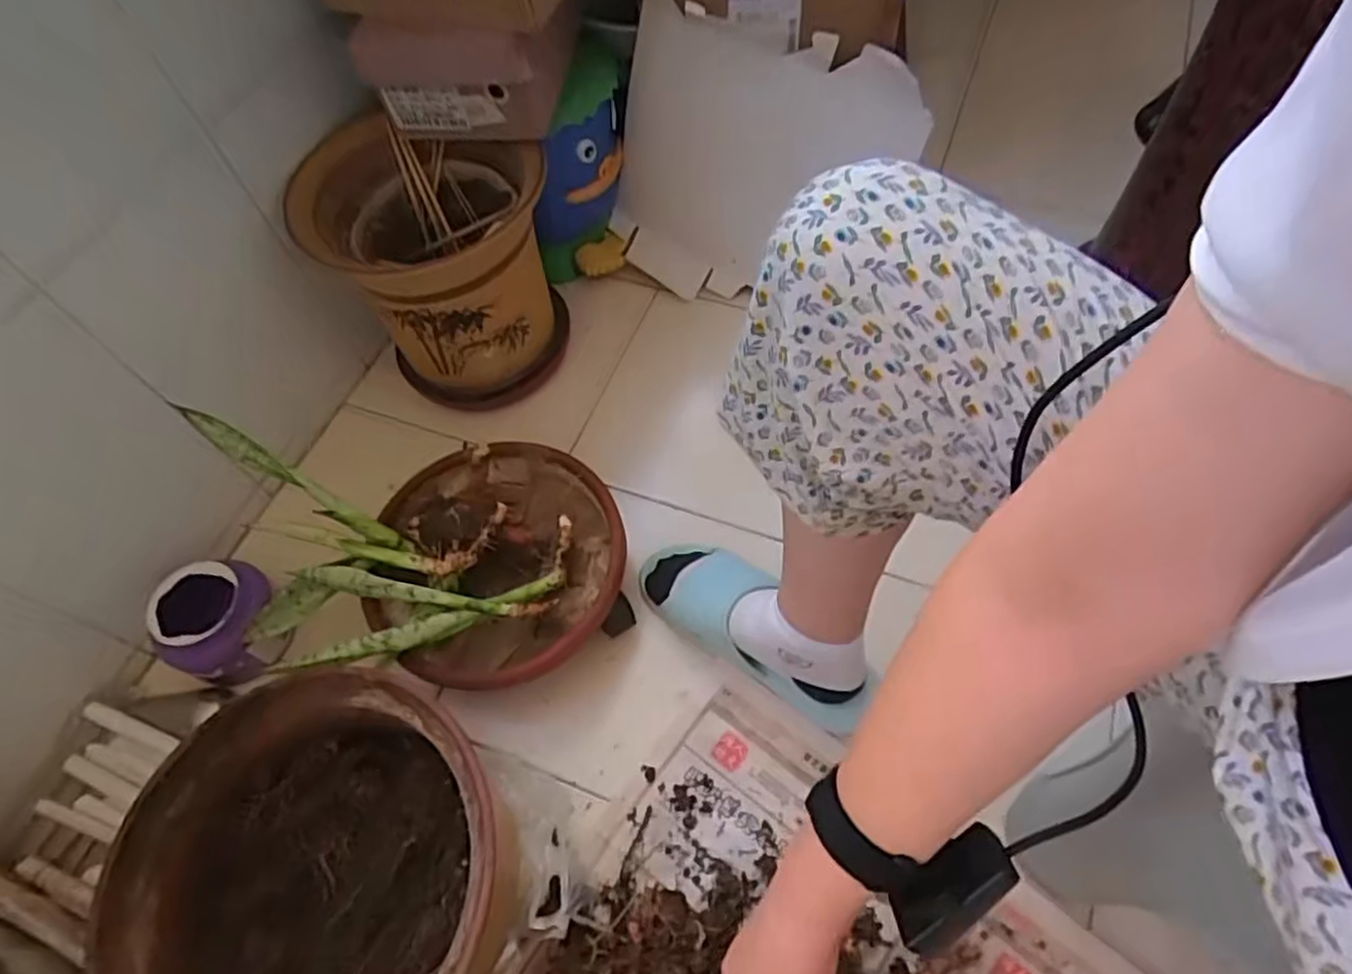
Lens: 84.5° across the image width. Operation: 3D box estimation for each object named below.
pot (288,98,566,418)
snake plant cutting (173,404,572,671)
[{"bbox_3d":[-0.257,-0.247,0.864,0.215,0.277,0.204,-2,60,3],"label":"pot"},{"bbox_3d":[-0.263,0.069,0.655,0.289,0.165,0.169,4,61,6],"label":"snake plant cutting"}]

